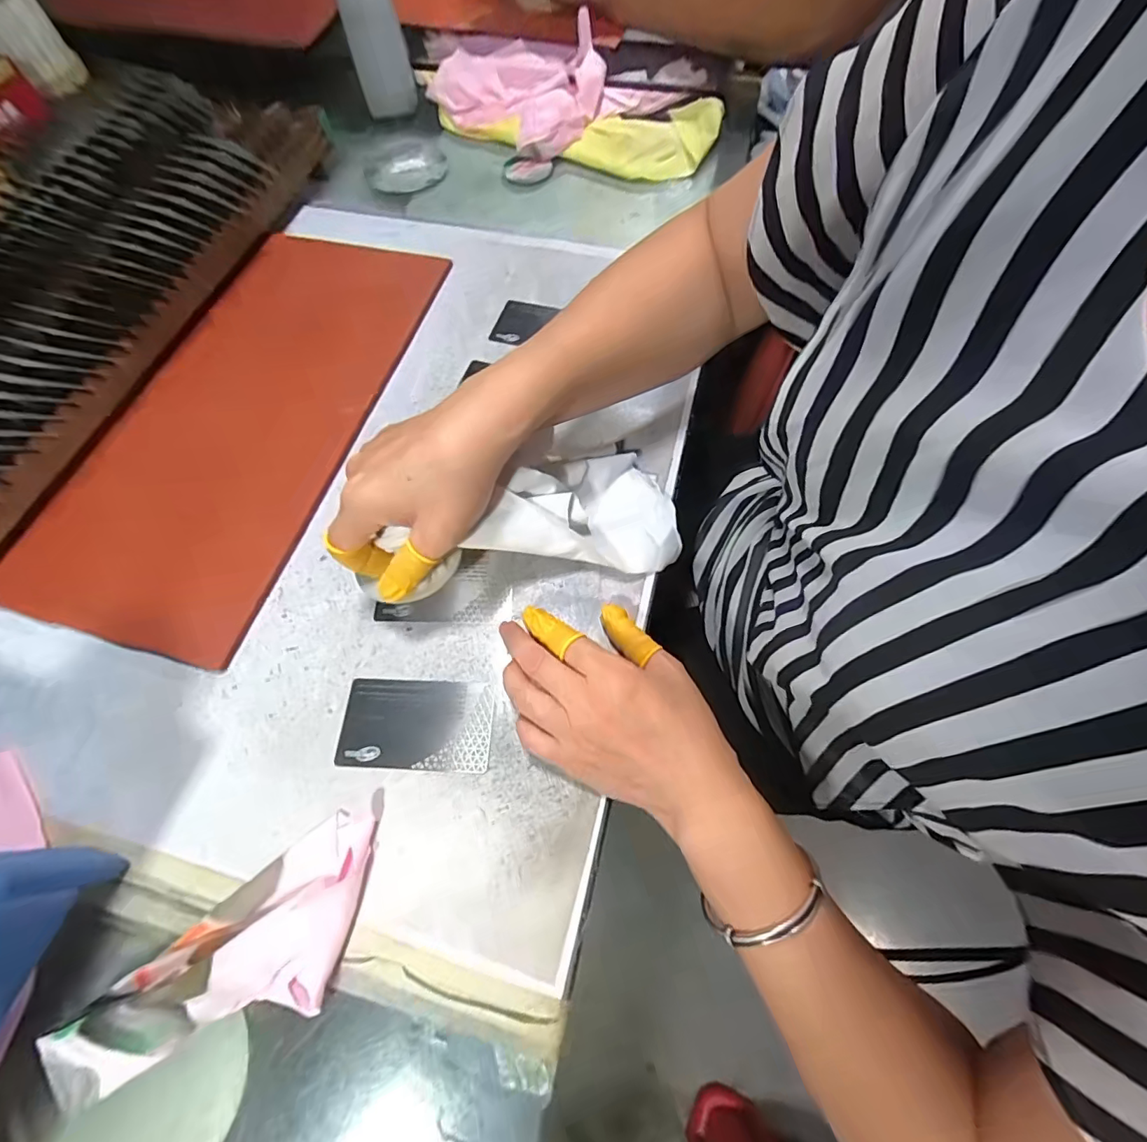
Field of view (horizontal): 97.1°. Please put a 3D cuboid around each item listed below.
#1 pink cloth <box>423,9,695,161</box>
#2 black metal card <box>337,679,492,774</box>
[{"bbox_3d":[-0.032,-0.540,0.550,0.218,0.033,0.235,-35,70,-13],"label":"pink cloth"},{"bbox_3d":[-0.091,0.089,0.296,0.086,0.004,0.051,1,64,3],"label":"black metal card"}]

